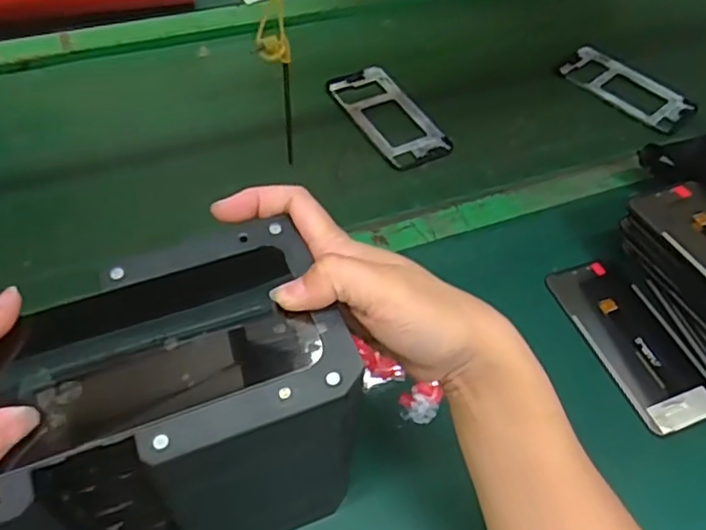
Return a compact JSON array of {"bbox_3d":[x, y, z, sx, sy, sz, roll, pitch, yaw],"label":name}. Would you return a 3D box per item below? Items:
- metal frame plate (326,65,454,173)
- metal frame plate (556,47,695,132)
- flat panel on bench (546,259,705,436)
[{"bbox_3d":[0.037,-0.164,0.682,0.080,0.006,0.158,-23,59,-20],"label":"metal frame plate"},{"bbox_3d":[0.321,-0.211,0.733,0.076,0.009,0.155,-36,64,-26],"label":"metal frame plate"},{"bbox_3d":[0.229,0.058,0.508,0.074,0.006,0.153,-15,57,-15],"label":"flat panel on bench"}]

